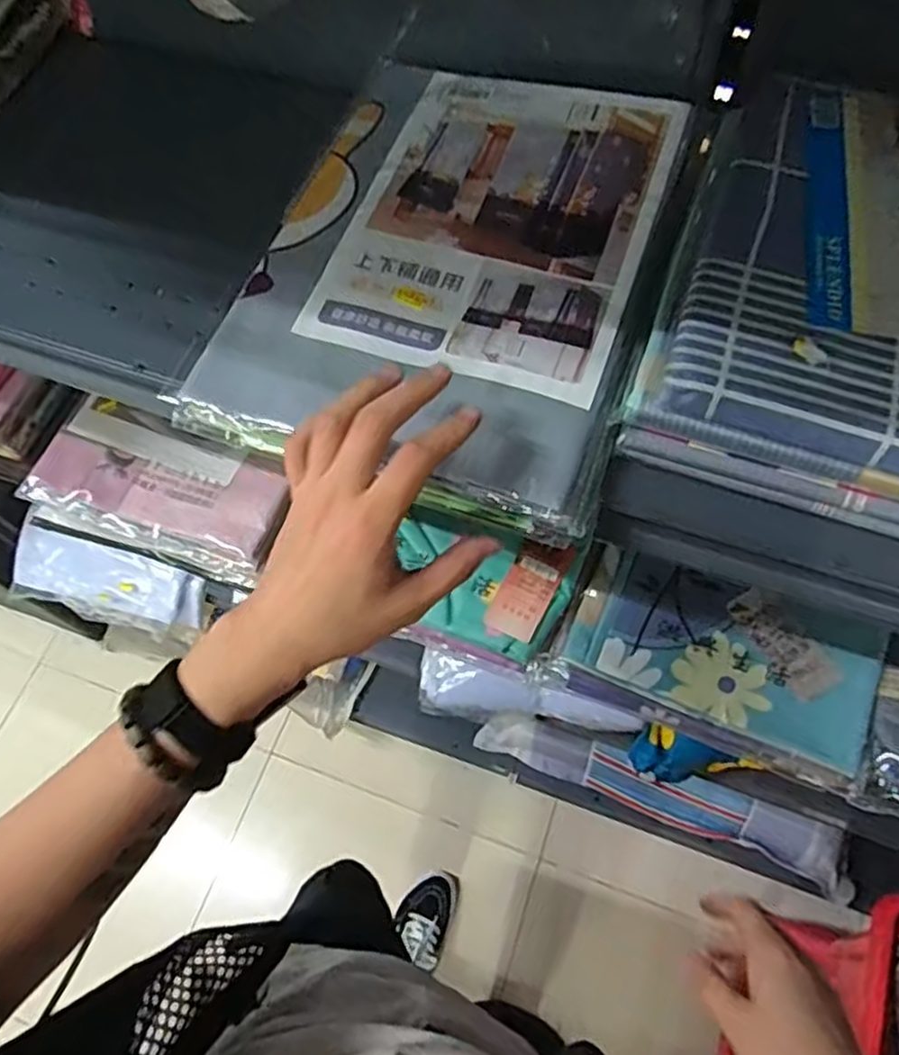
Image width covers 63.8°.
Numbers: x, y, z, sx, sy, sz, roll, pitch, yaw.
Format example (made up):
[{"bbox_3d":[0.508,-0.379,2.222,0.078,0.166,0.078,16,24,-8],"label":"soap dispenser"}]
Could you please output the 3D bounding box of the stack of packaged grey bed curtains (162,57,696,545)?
[{"bbox_3d":[0.014,-0.189,0.520,0.273,0.039,0.354,19,67,11],"label":"stack of packaged grey bed curtains"}]

